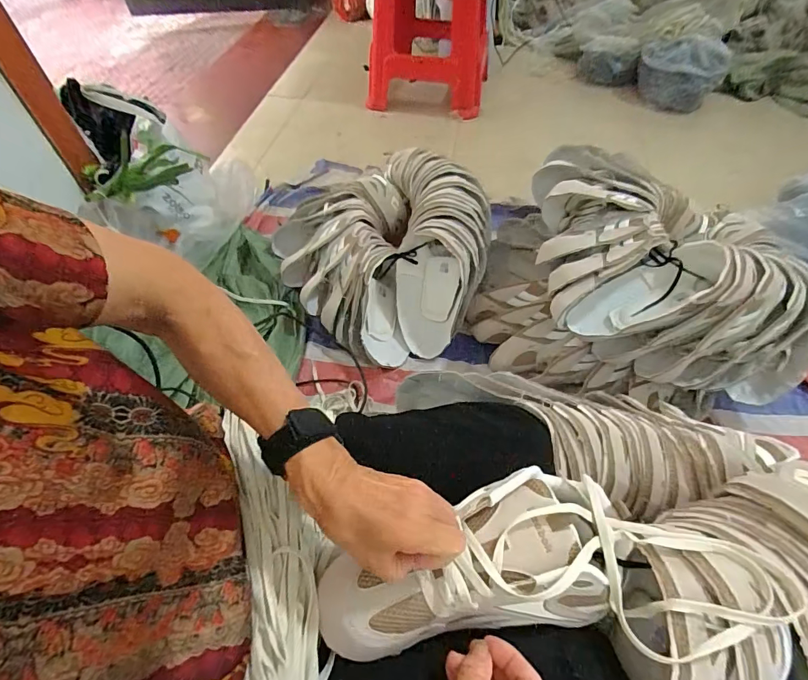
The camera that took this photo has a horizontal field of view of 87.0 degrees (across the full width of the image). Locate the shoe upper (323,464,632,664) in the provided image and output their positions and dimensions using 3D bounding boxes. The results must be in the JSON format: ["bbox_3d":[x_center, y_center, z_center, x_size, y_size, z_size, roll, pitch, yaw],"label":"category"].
[{"bbox_3d":[0.059,0.186,0.347,0.252,0.061,0.110,-17,54,-7],"label":"shoe upper"}]

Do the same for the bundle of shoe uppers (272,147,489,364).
[{"bbox_3d":[-0.034,-0.207,0.931,0.444,0.178,0.429,-1,53,1],"label":"bundle of shoe uppers"}]

